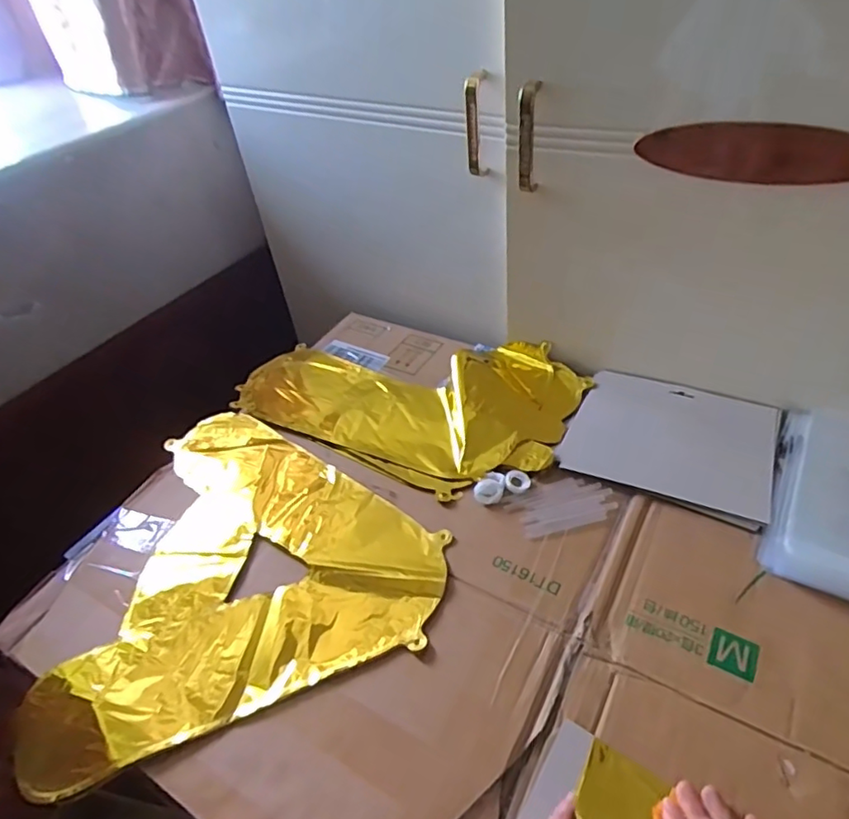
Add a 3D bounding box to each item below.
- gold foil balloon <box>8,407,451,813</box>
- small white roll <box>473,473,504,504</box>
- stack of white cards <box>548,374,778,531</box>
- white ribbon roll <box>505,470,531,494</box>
[{"bbox_3d":[-0.147,0.158,0.557,0.323,0.043,0.363,1,44,9],"label":"gold foil balloon"},{"bbox_3d":[0.067,0.079,0.584,0.027,0.009,0.036,13,47,20],"label":"small white roll"},{"bbox_3d":[0.260,0.026,0.612,0.197,0.009,0.166,16,48,23],"label":"stack of white cards"},{"bbox_3d":[0.095,0.074,0.587,0.025,0.005,0.027,-4,44,4],"label":"white ribbon roll"}]

